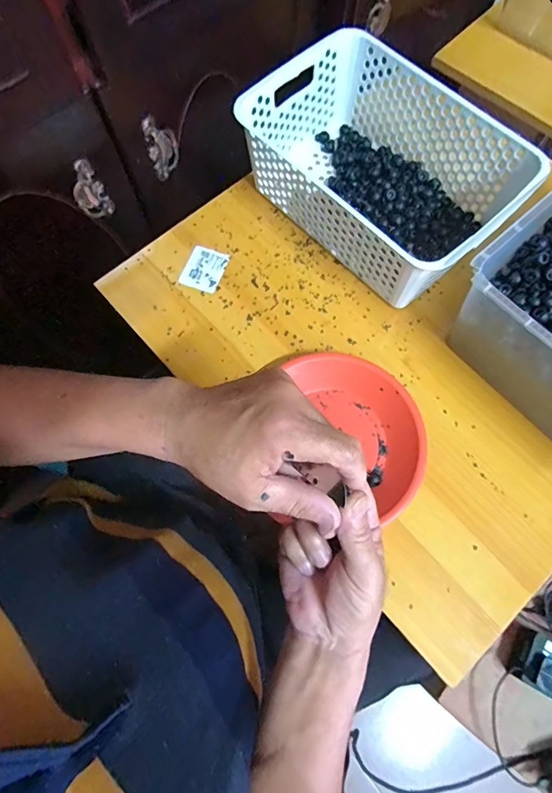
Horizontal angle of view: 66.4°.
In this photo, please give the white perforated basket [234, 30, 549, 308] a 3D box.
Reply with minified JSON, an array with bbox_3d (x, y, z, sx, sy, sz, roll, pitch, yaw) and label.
[{"bbox_3d":[0.127,-0.270,0.515,0.201,0.114,0.302,-41,76,-12],"label":"white perforated basket"}]

